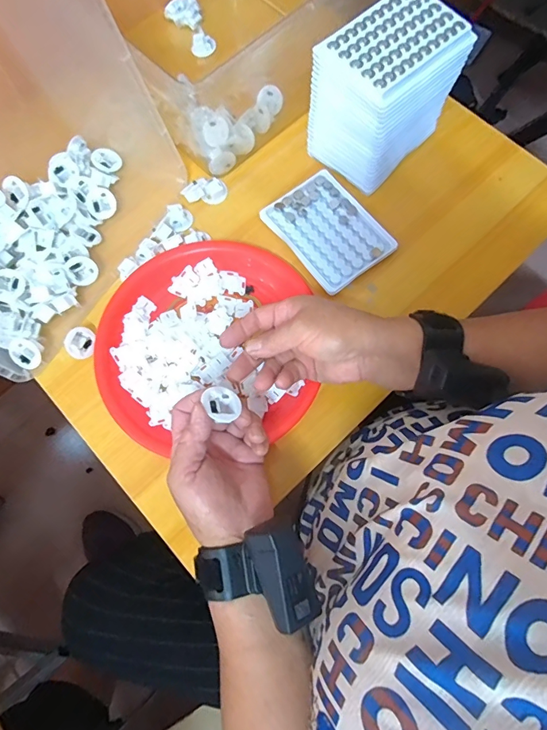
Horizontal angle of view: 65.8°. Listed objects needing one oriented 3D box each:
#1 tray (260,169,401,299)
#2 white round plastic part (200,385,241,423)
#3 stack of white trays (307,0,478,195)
[{"bbox_3d":[0.060,-0.150,0.472,0.094,0.012,0.128,-36,79,-8],"label":"tray"},{"bbox_3d":[-0.042,0.032,0.343,0.027,0.013,0.030,-2,52,-34],"label":"white round plastic part"},{"bbox_3d":[0.115,-0.285,0.445,0.103,0.116,0.124,42,80,9],"label":"stack of white trays"}]

